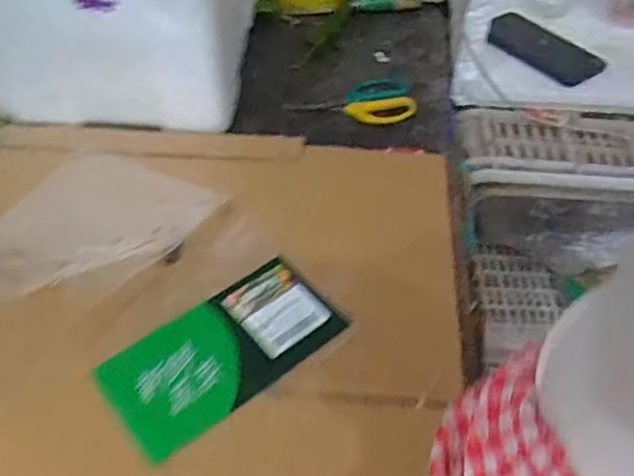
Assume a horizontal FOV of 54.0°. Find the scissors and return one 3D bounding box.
[{"bbox_3d":[0.040,-0.161,0.736,0.151,0.022,0.081,0,41,11],"label":"scissors"}]

